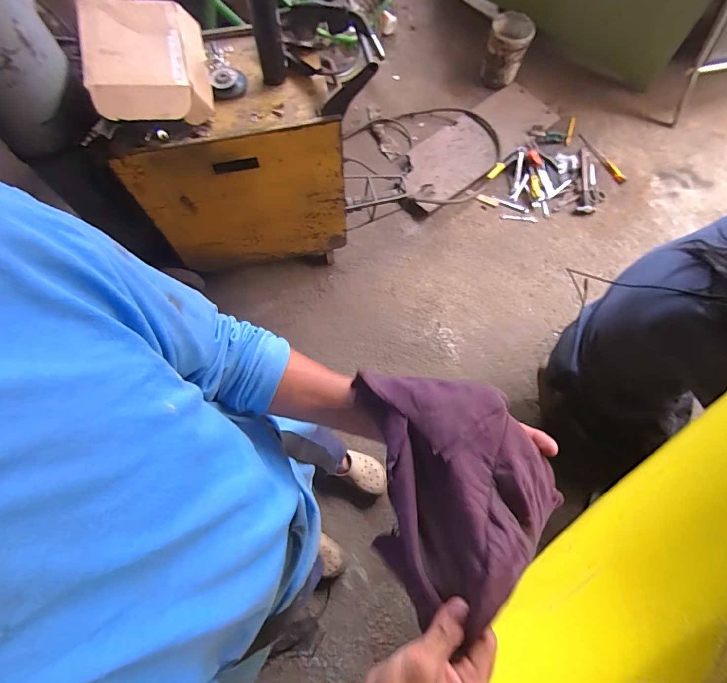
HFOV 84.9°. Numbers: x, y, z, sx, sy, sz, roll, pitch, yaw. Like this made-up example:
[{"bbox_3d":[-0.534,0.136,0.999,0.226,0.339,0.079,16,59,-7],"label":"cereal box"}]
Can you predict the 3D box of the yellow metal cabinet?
[{"bbox_3d":[-0.367,-0.543,1.244,0.552,0.543,0.370,-13,71,-3],"label":"yellow metal cabinet"}]

